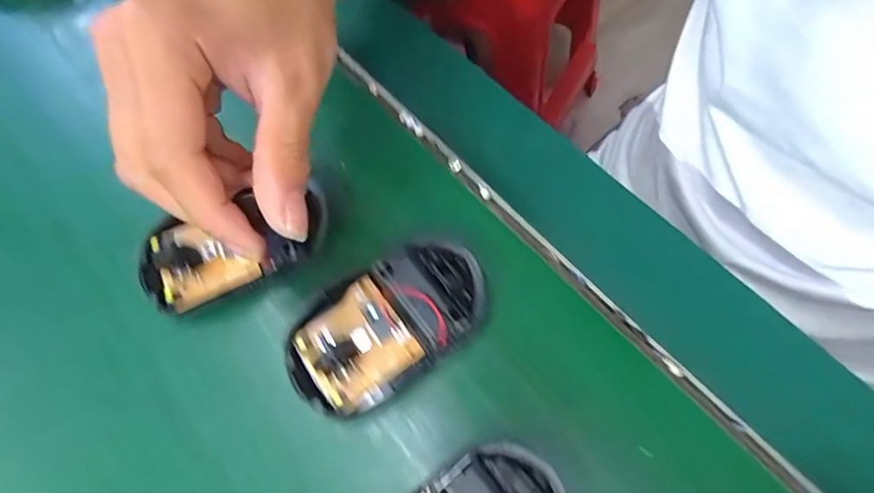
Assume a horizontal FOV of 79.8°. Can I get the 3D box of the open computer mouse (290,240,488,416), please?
[{"bbox_3d":[-0.023,0.036,0.246,0.096,0.019,0.055,-34,70,-9],"label":"open computer mouse"}]

